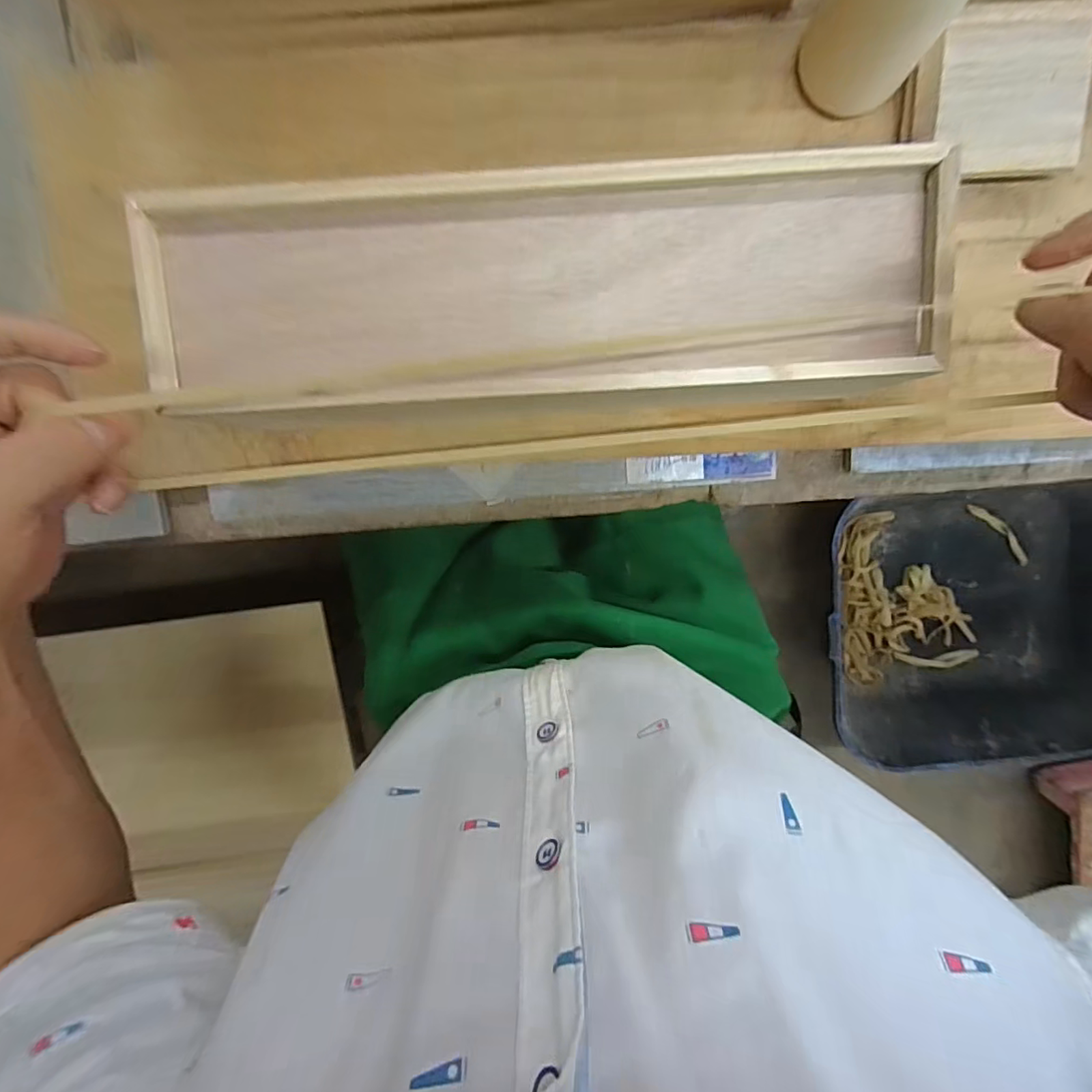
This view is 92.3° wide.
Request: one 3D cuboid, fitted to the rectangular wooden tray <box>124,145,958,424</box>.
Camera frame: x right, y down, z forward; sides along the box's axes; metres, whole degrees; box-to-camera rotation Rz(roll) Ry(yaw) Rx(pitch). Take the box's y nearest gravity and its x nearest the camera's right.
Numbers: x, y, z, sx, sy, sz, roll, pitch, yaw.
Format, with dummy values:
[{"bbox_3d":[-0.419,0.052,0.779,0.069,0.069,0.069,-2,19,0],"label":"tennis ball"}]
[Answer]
[{"bbox_3d":[-0.003,-0.125,0.255,0.375,0.015,0.108,-4,98,1],"label":"rectangular wooden tray"}]

